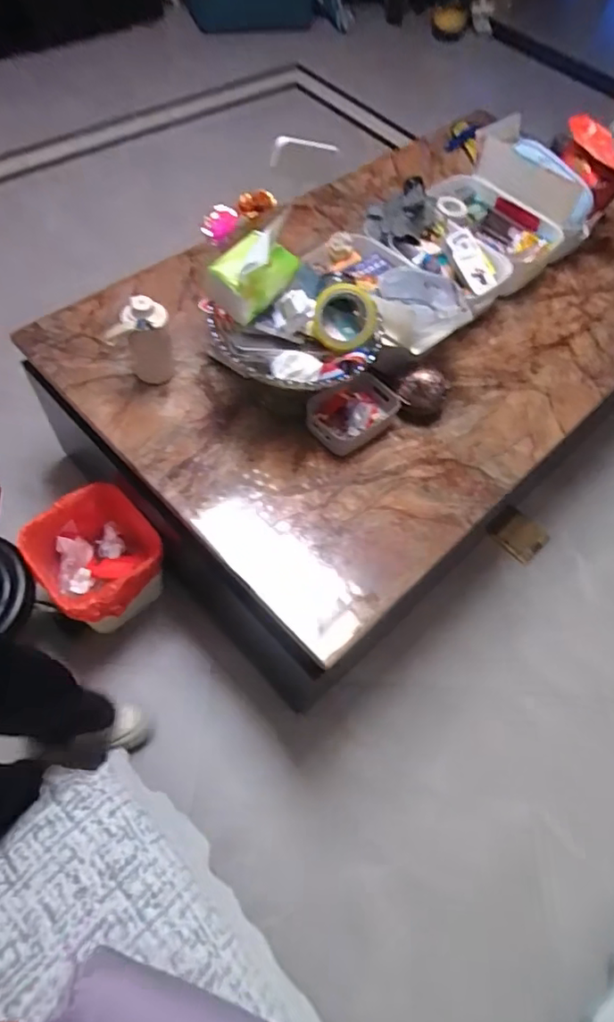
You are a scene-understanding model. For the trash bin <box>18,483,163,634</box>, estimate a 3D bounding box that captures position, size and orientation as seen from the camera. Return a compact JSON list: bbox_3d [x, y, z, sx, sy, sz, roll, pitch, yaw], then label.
[{"bbox_3d":[-0.439,0.122,1.216,0.236,0.257,0.270,-36,70,-22],"label":"trash bin"}]

